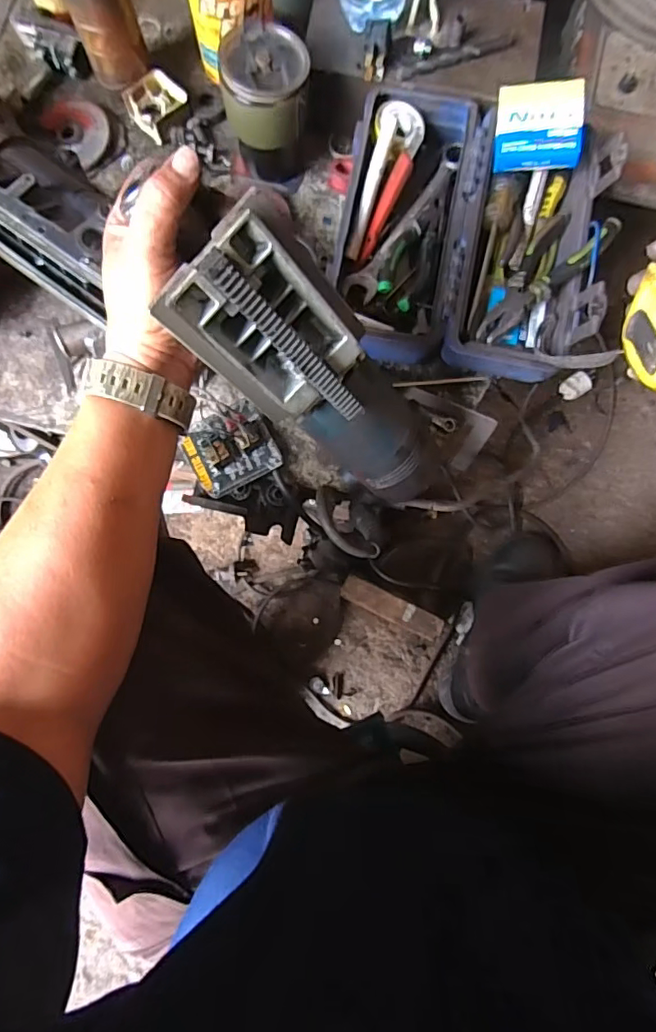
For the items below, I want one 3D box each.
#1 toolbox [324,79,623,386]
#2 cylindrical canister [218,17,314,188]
[{"bbox_3d":[0.143,-0.288,0.540,0.260,0.075,0.284,11,80,1],"label":"toolbox"},{"bbox_3d":[-0.060,-0.424,0.556,0.082,0.110,0.085,0,80,-1],"label":"cylindrical canister"}]

